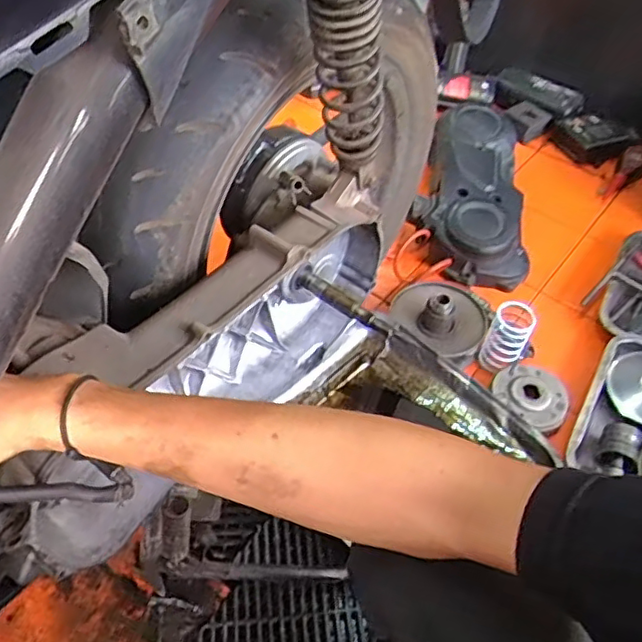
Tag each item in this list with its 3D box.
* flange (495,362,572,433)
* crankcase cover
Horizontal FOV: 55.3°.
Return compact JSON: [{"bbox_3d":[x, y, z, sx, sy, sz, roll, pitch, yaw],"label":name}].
[{"bbox_3d":[0.323,0.109,0.927,0.109,0.016,0.105,1,50,-1],"label":"flange"},{"bbox_3d":[0.303,-0.273,1.190,0.187,0.111,0.424,7,50,4],"label":"crankcase cover"}]

